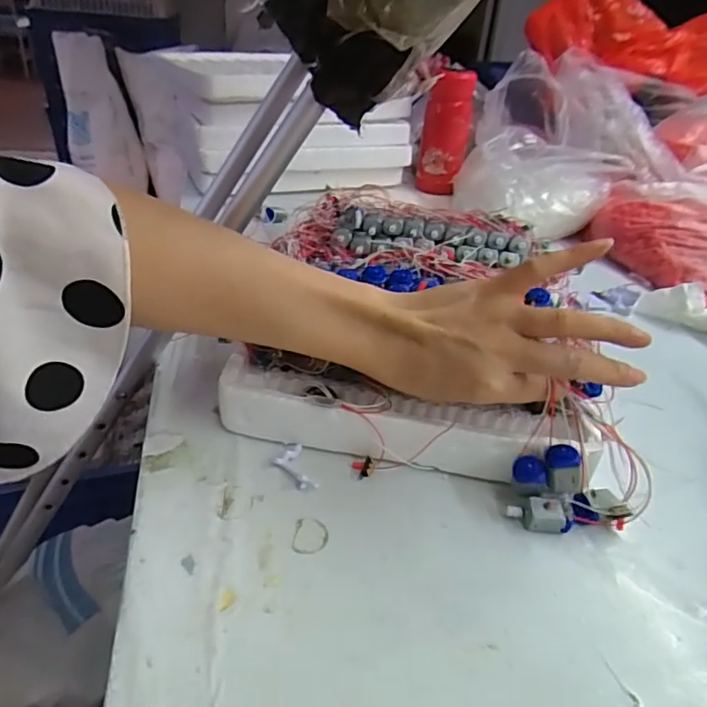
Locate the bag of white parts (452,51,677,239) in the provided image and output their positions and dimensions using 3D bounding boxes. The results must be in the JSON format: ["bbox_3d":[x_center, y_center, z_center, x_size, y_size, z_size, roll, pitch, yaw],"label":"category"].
[{"bbox_3d":[0.302,-0.321,0.819,0.264,0.166,0.326,9,33,7],"label":"bag of white parts"}]

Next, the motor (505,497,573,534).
[{"bbox_3d":[0.110,0.097,0.330,0.036,0.019,0.014,3,33,-2],"label":"motor"}]

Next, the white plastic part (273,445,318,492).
[{"bbox_3d":[-0.039,0.072,0.353,0.020,0.008,0.041,-8,35,-19],"label":"white plastic part"}]

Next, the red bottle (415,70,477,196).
[{"bbox_3d":[0.140,-0.337,0.858,0.074,0.170,0.076,9,33,7],"label":"red bottle"}]

